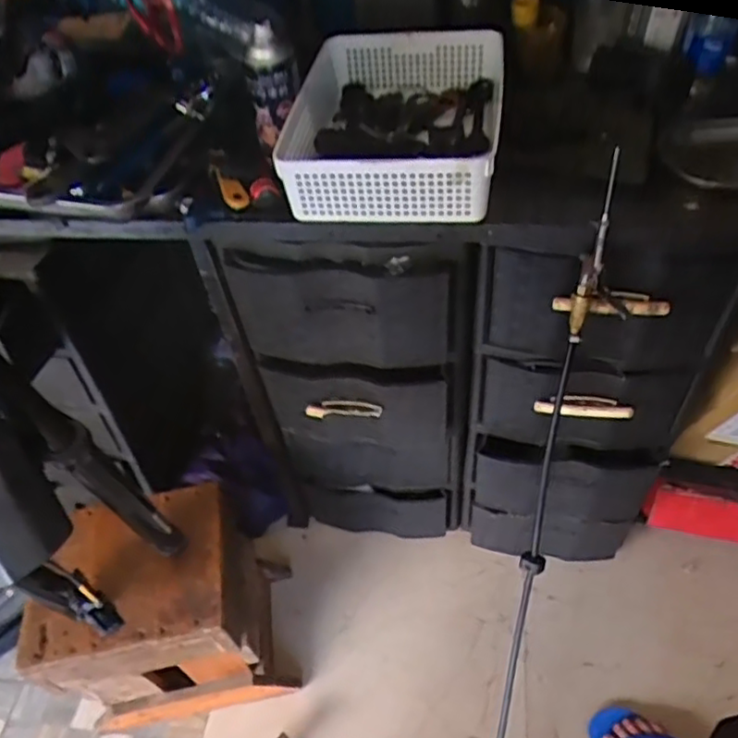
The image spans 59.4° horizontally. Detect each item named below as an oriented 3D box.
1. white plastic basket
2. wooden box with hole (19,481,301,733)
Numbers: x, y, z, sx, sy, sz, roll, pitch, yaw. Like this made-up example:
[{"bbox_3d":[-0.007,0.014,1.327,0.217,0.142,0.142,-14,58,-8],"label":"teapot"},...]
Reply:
[{"bbox_3d":[0.033,-0.315,0.820,0.253,0.096,0.337,4,51,10],"label":"white plastic basket"},{"bbox_3d":[-0.357,0.418,1.187,0.349,0.425,0.306,-11,50,-2],"label":"wooden box with hole"}]

